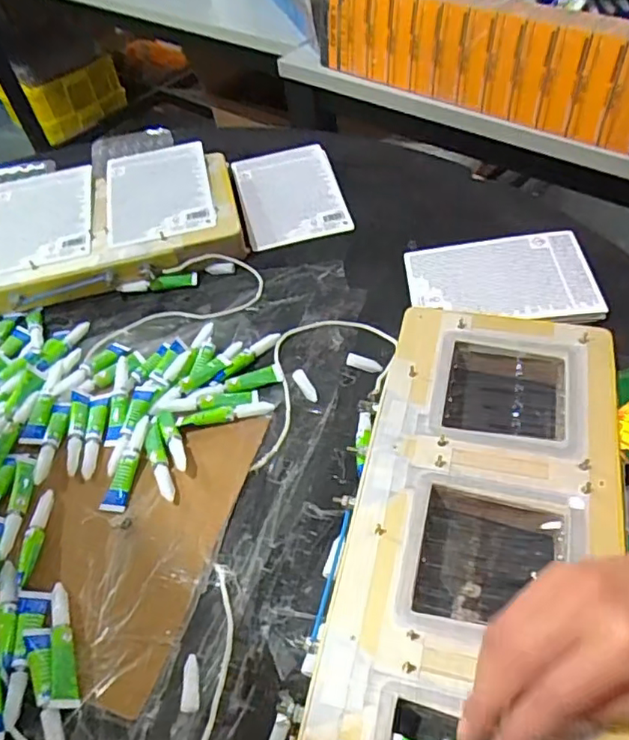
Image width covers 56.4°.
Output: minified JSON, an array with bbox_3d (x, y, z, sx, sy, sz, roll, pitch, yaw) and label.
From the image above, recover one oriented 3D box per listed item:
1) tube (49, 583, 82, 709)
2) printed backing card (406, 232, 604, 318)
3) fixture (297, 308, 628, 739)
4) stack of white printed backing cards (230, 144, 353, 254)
[{"bbox_3d":[-0.166,0.180,0.389,0.015,0.010,0.081,-15,52,-8],"label":"tube"},{"bbox_3d":[0.178,-0.090,0.569,0.169,0.008,0.110,-4,51,8],"label":"printed backing card"},{"bbox_3d":[0.105,0.130,0.385,0.170,0.049,0.420,10,53,11],"label":"fixture"},{"bbox_3d":[-0.030,-0.211,0.692,0.116,0.015,0.159,-12,51,-6],"label":"stack of white printed backing cards"}]

